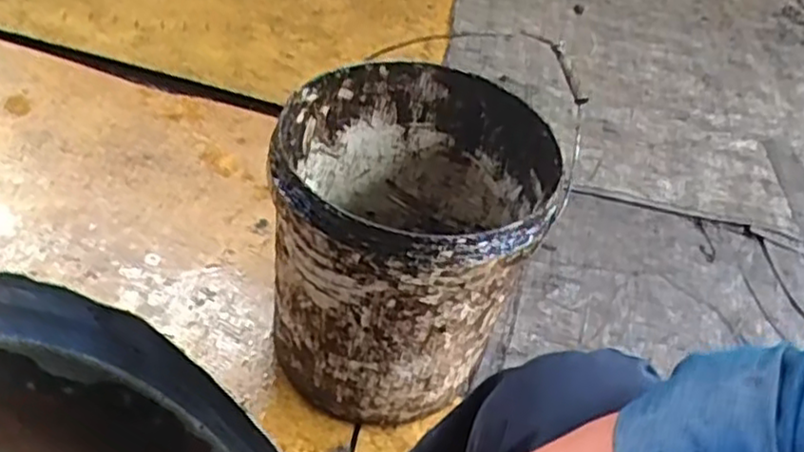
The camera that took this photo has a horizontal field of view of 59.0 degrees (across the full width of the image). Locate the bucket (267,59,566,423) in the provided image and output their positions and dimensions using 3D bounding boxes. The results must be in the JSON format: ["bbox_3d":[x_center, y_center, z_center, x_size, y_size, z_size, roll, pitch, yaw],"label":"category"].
[{"bbox_3d":[0.004,0.023,0.796,0.268,0.293,0.274,3,46,-3],"label":"bucket"}]

